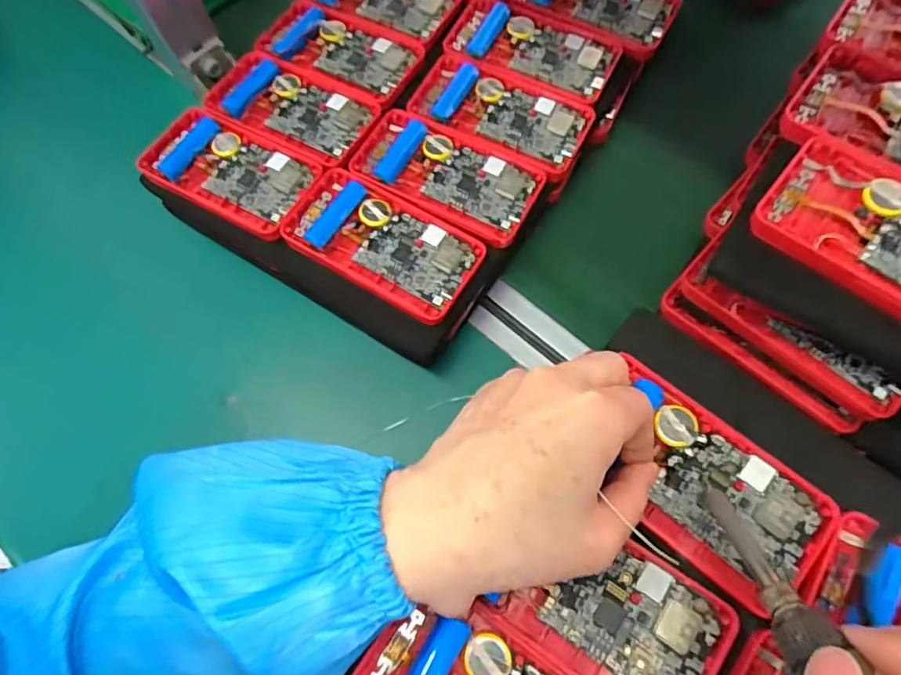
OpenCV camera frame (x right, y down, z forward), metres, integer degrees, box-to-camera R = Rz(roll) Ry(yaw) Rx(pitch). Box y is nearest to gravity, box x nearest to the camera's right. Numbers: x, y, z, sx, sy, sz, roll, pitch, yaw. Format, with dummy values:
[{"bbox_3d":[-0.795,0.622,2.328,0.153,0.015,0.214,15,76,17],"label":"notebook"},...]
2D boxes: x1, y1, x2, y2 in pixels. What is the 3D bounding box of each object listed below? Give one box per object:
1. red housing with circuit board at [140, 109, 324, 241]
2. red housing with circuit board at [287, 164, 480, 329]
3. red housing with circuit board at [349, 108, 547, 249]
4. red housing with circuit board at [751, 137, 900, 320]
[{"bbox_3d":[-0.148,-0.113,0.386,0.116,0.013,0.064,28,72,15],"label":"red housing with circuit board"},{"bbox_3d":[-0.043,-0.060,0.361,0.121,0.011,0.063,30,73,15],"label":"red housing with circuit board"},{"bbox_3d":[-0.003,-0.109,0.380,0.121,0.013,0.065,28,72,15],"label":"red housing with circuit board"},{"bbox_3d":[0.209,-0.045,0.266,0.119,0.015,0.067,36,74,17],"label":"red housing with circuit board"}]

